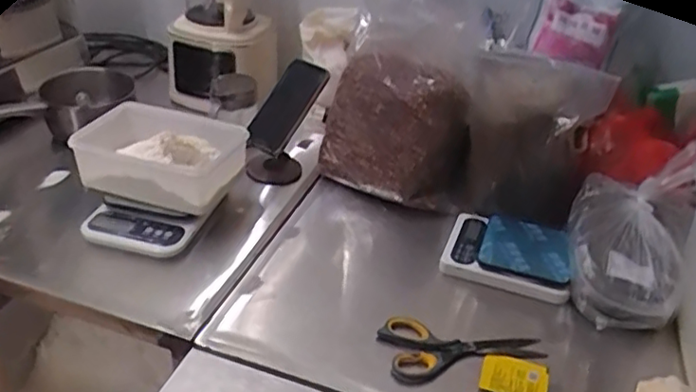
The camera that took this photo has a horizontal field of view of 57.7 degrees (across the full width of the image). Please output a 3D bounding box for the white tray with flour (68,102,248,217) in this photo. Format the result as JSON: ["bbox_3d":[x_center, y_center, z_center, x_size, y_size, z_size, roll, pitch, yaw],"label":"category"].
[{"bbox_3d":[-0.270,-0.059,0.938,0.229,0.069,0.169,10,33,10],"label":"white tray with flour"}]

